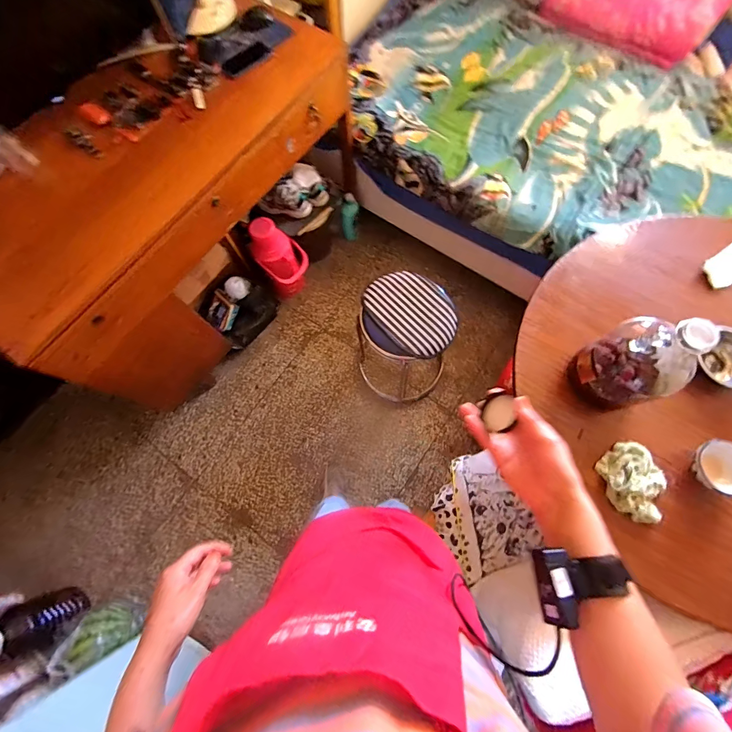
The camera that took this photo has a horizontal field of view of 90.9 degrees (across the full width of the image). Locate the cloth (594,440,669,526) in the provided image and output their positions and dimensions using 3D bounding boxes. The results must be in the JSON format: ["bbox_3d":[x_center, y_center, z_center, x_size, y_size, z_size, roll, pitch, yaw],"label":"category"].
[{"bbox_3d":[0.533,0.229,0.712,0.114,0.038,0.148,-23,75,-6],"label":"cloth"}]

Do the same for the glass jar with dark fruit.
[{"bbox_3d":[0.487,-0.006,0.655,0.114,0.249,0.141,-21,75,-6],"label":"glass jar with dark fruit"}]

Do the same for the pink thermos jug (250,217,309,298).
[{"bbox_3d":[-0.346,-0.435,1.543,0.190,0.414,0.164,-17,75,-5],"label":"pink thermos jug"}]

